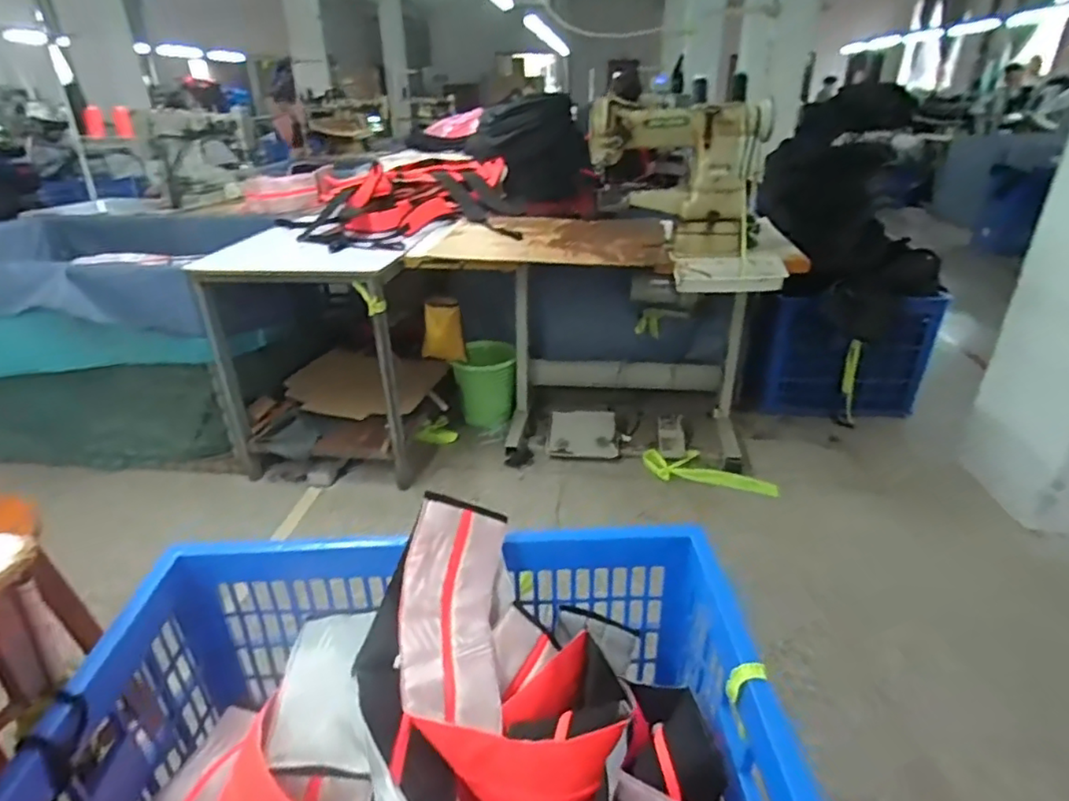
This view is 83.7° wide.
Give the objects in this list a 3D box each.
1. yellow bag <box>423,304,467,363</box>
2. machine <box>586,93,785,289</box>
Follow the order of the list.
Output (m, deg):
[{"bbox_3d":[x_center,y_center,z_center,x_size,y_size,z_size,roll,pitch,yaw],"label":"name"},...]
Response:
[{"bbox_3d":[-0.275,-0.205,1.823,0.132,0.178,0.031,9,32,6],"label":"yellow bag"},{"bbox_3d":[0.439,-0.559,1.634,0.530,0.449,0.282,-3,27,-5],"label":"machine"}]

